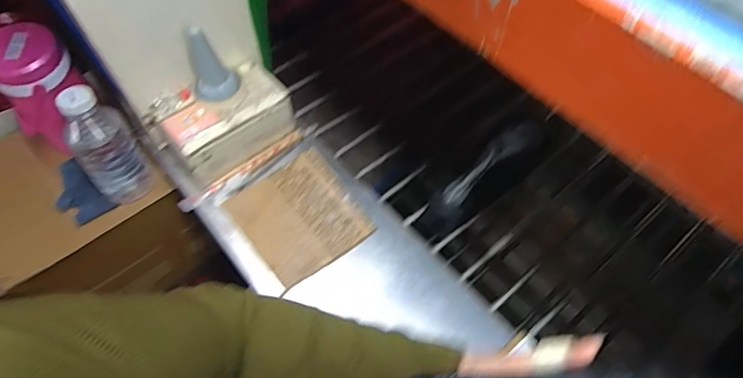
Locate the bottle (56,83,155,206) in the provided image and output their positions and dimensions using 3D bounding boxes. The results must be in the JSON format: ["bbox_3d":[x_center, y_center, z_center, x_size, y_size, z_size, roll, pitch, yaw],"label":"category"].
[{"bbox_3d":[-0.451,-0.074,0.796,0.093,0.224,0.076,-35,64,-21],"label":"bottle"}]

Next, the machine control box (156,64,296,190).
[{"bbox_3d":[-0.239,-0.114,0.797,0.197,0.087,0.119,-37,65,-21],"label":"machine control box"}]

